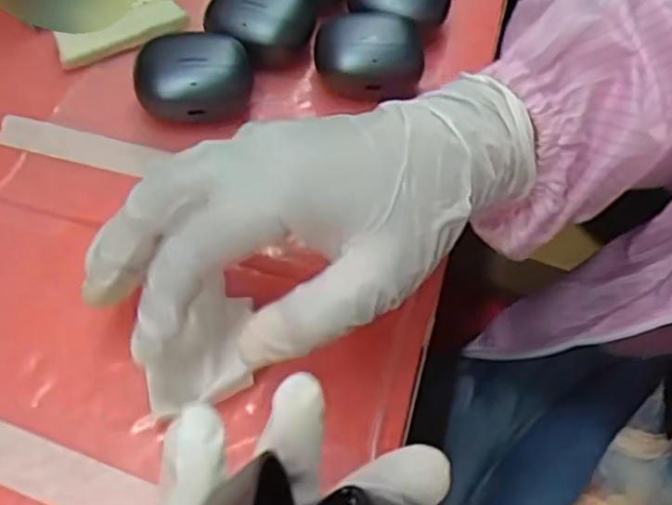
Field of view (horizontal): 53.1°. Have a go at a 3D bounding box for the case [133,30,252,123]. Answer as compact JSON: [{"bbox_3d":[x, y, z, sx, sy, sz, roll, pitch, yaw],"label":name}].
[{"bbox_3d":[-0.069,-0.084,0.331,0.054,0.028,0.042,-13,56,-14],"label":"case"}]

